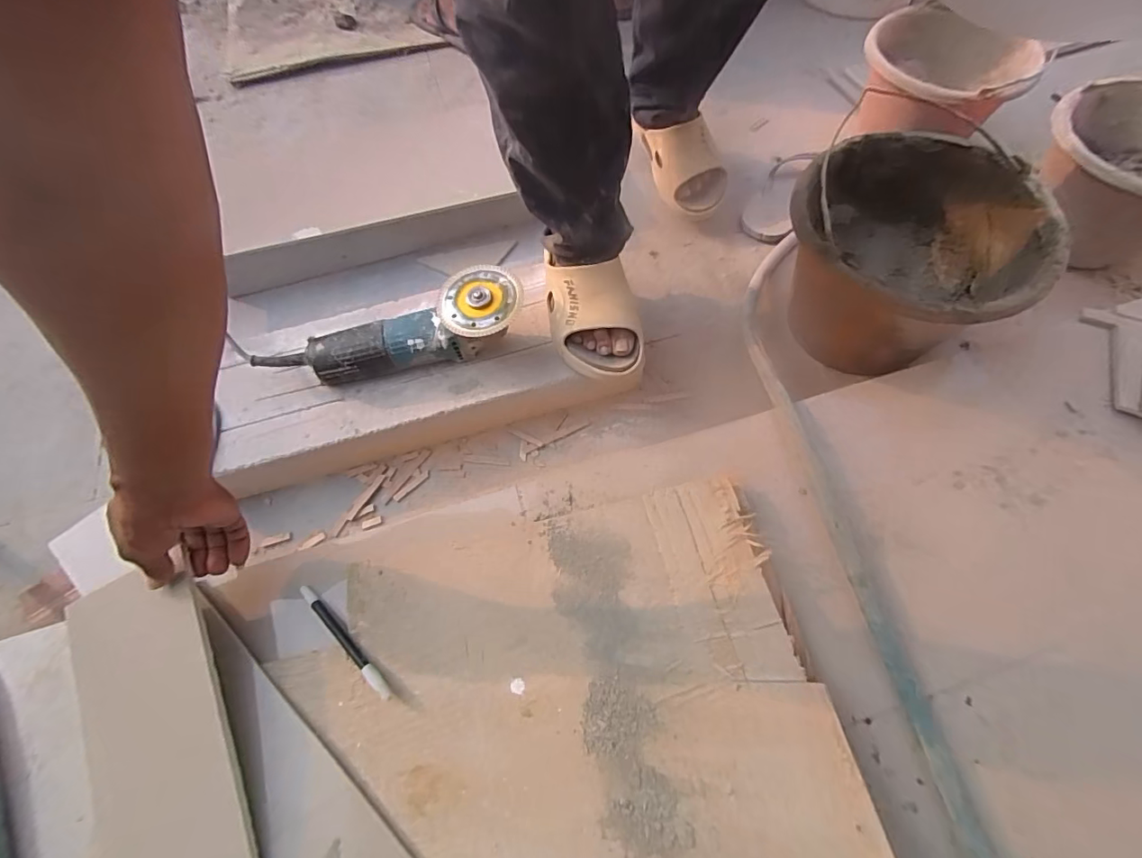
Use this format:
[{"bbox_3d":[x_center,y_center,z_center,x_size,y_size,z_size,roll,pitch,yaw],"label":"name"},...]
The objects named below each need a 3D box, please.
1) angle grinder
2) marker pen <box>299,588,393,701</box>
[{"bbox_3d":[-0.216,-0.118,0.618,0.314,0.079,0.096,-9,65,-2],"label":"angle grinder"},{"bbox_3d":[-0.210,0.194,0.463,0.136,0.012,0.012,39,72,18],"label":"marker pen"}]

